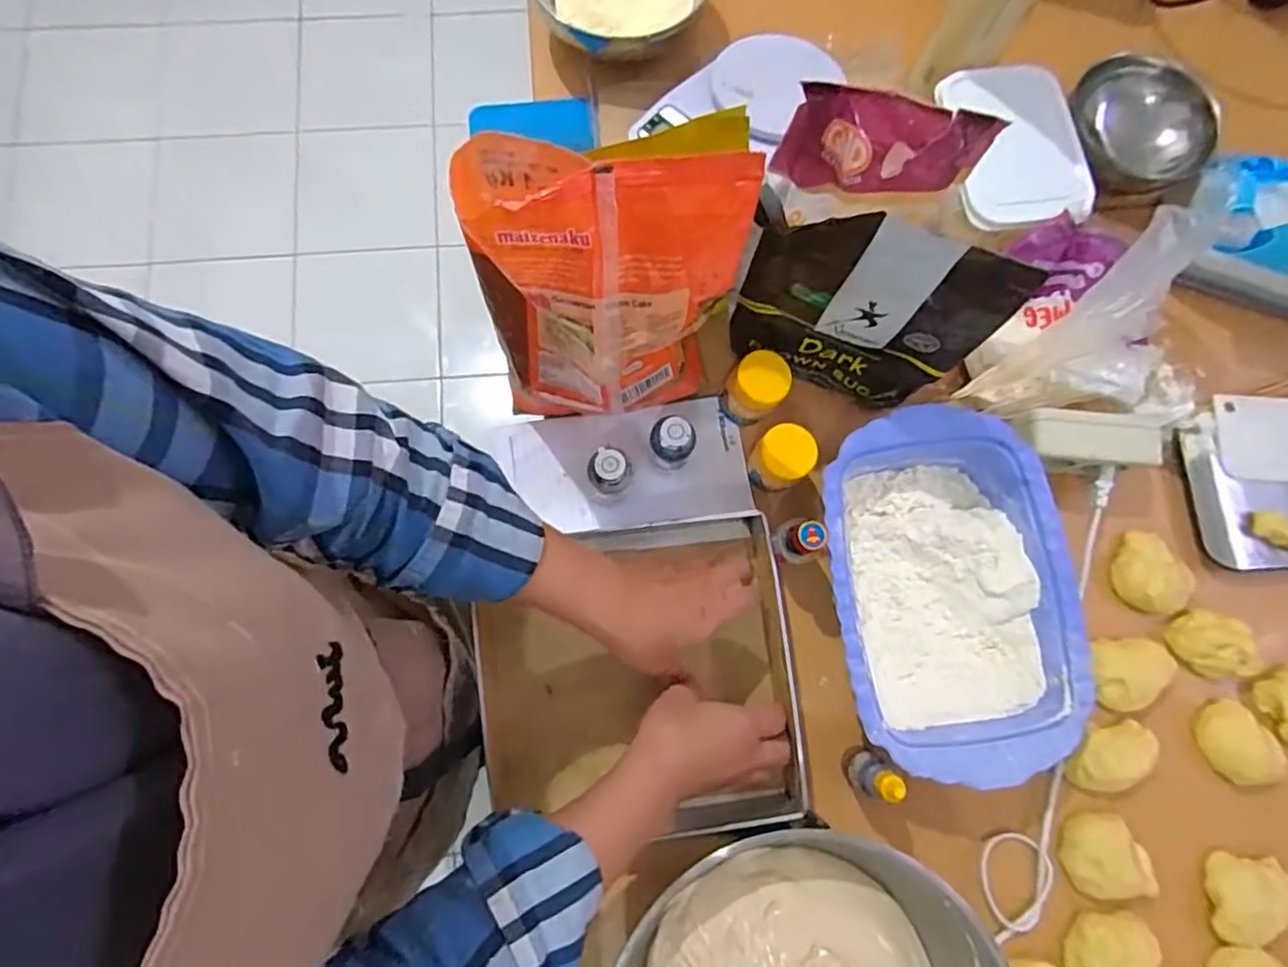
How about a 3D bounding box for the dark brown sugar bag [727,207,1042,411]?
[{"bbox_3d":[0.152,-0.118,0.476,0.164,0.185,0.038,17,79,3],"label":"dark brown sugar bag"}]

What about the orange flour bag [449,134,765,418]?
[{"bbox_3d":[-0.027,-0.112,0.450,0.162,0.250,0.079,9,78,2],"label":"orange flour bag"}]

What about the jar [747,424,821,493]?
[{"bbox_3d":[0.113,-0.019,0.534,0.046,0.056,0.043,0,78,0],"label":"jar"}]

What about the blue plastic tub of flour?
[{"bbox_3d":[0.232,0.081,0.509,0.176,0.068,0.262,-7,78,-2],"label":"blue plastic tub of flour"}]

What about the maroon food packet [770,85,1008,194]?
[{"bbox_3d":[0.157,-0.232,0.449,0.145,0.068,0.035,16,78,26],"label":"maroon food packet"}]

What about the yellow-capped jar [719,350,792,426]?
[{"bbox_3d":[0.092,-0.076,0.540,0.043,0.065,0.044,0,78,0],"label":"yellow-capped jar"}]

